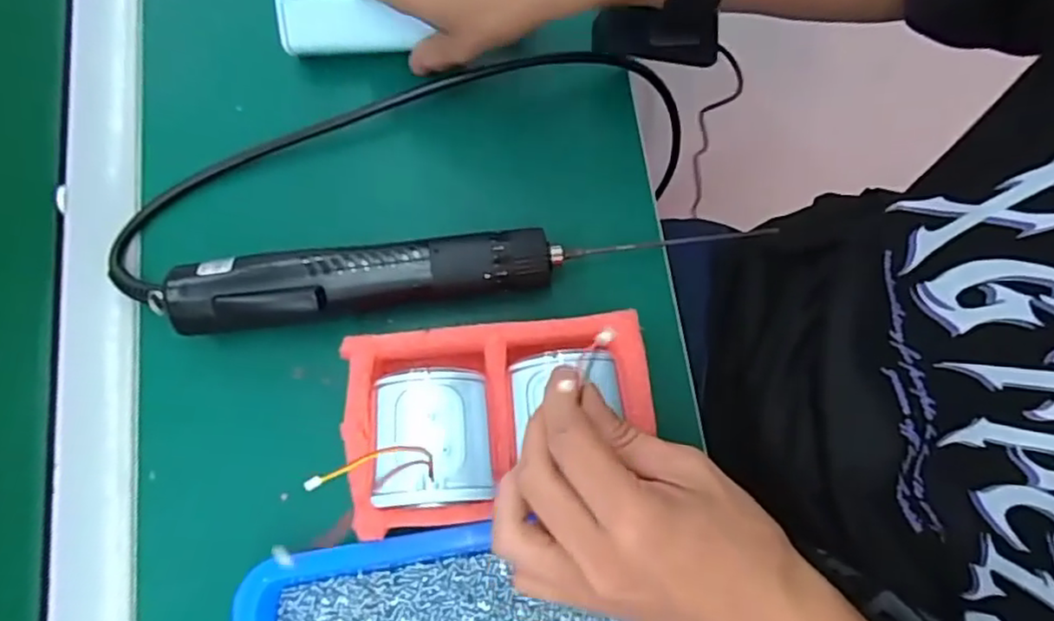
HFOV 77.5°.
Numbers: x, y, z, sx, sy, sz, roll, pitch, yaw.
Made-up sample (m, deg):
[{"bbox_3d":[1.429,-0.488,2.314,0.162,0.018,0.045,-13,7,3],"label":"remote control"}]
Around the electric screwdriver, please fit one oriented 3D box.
[{"bbox_3d":[-0.034,-0.022,0.350,0.304,0.036,0.035,-6,76,-3],"label":"electric screwdriver"}]

